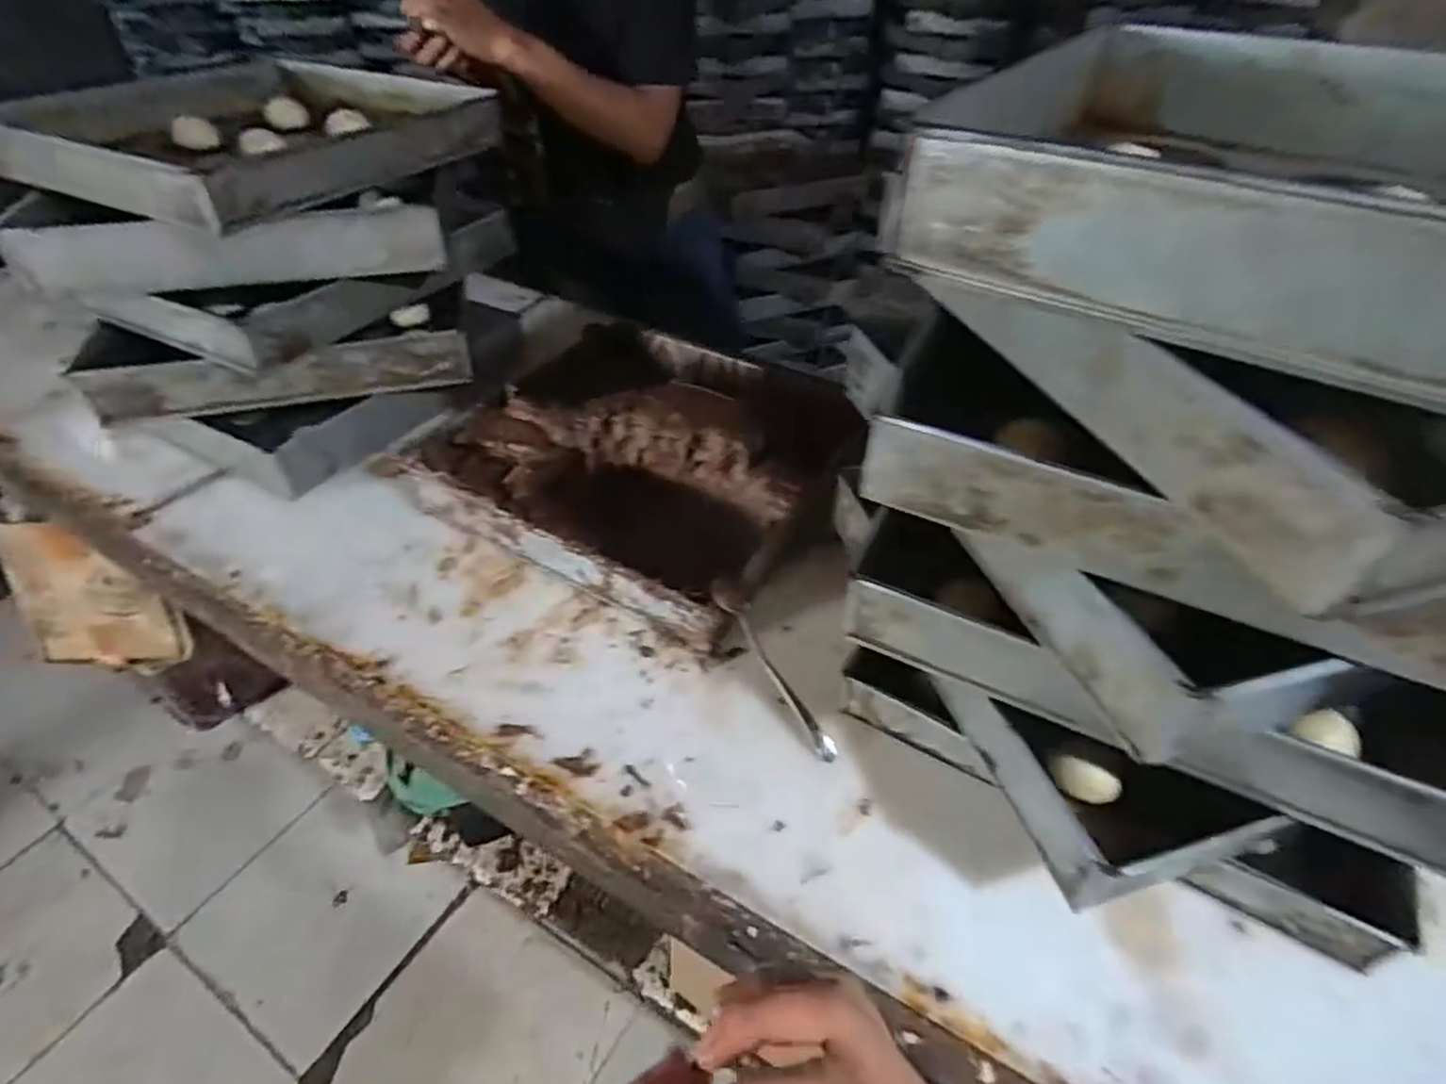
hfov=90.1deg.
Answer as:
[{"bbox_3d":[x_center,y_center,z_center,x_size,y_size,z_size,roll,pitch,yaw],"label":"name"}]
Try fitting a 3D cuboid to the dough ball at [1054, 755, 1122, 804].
[{"bbox_3d":[0.263,0.174,0.524,0.049,0.027,0.023,10,44,9],"label":"dough ball"}]

